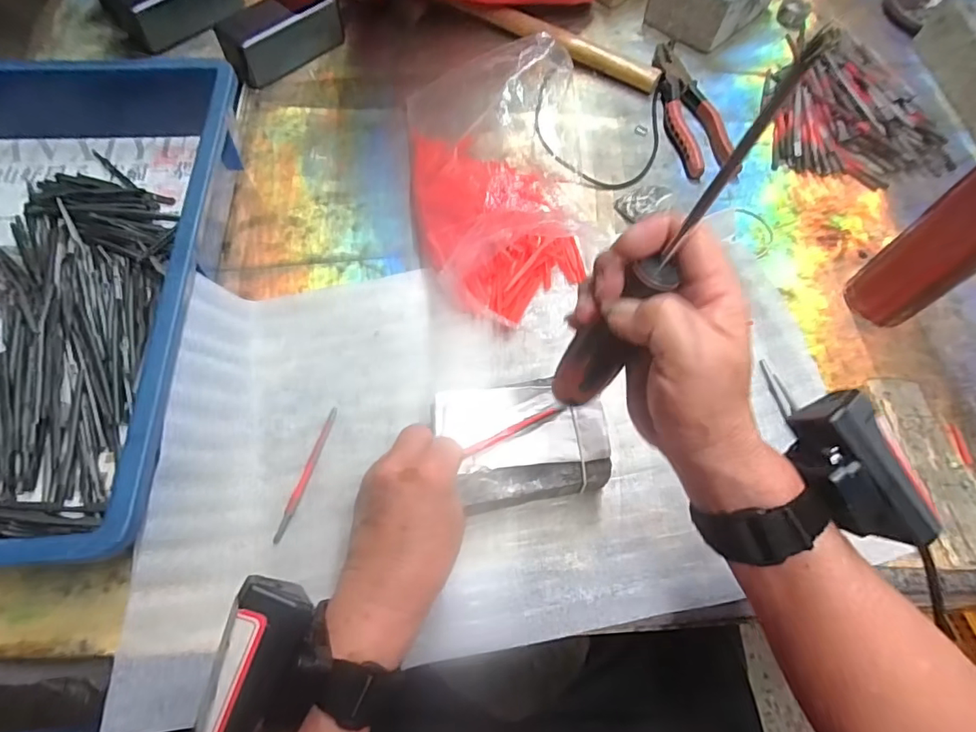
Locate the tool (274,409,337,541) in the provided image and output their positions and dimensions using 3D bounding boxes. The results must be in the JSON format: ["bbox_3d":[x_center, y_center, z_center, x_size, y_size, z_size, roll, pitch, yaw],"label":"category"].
[{"bbox_3d":[-0.135,0.079,0.390,0.007,0.007,0.103,15,64,4],"label":"tool"}]

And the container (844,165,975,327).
[{"bbox_3d":[0.358,-0.101,0.395,0.052,0.191,0.058,-33,70,-18],"label":"container"}]

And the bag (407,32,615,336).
[{"bbox_3d":[0.007,-0.170,0.470,0.147,0.091,0.279,-4,64,-5],"label":"bag"}]

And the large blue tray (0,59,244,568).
[{"bbox_3d":[-0.363,-0.068,0.407,0.281,0.071,0.429,-2,64,-4],"label":"large blue tray"}]

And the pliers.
[{"bbox_3d":[0.218,-0.285,0.578,0.061,0.018,0.196,-10,65,-8],"label":"pliers"}]

